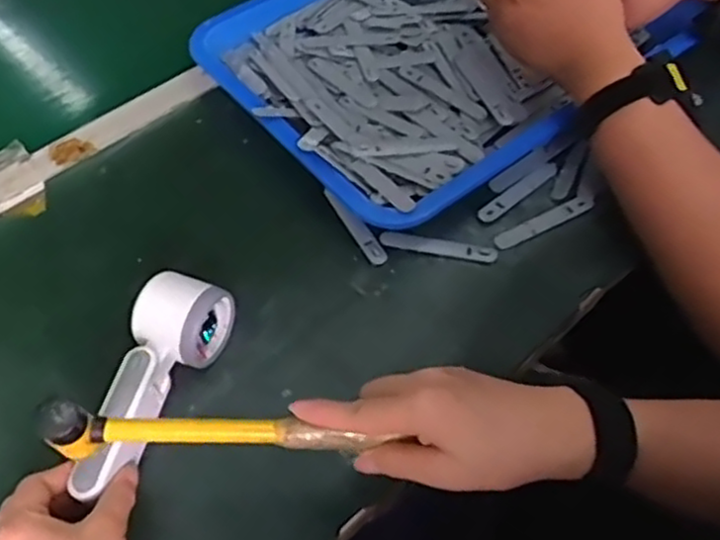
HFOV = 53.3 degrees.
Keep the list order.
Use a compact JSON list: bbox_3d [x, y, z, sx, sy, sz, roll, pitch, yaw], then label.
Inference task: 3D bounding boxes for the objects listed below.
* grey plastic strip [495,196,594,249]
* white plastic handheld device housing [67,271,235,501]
[{"bbox_3d":[0.154,-0.040,0.600,0.093,0.007,0.016,-24,56,-16],"label":"grey plastic strip"},{"bbox_3d":[-0.148,0.078,0.491,0.059,0.040,0.163,16,56,13],"label":"white plastic handheld device housing"}]

